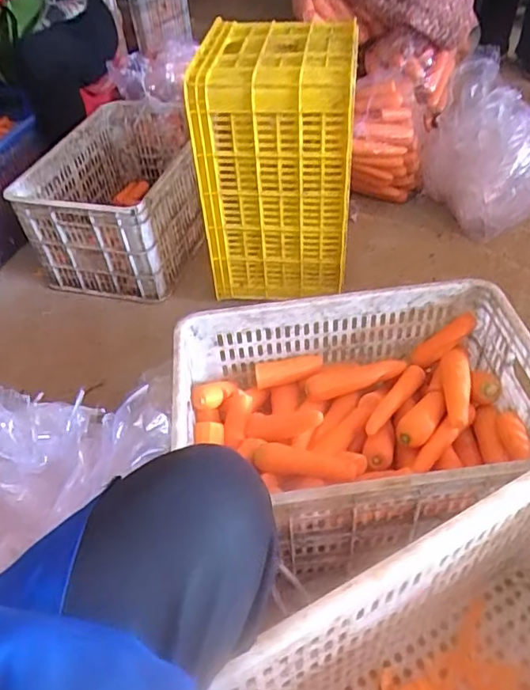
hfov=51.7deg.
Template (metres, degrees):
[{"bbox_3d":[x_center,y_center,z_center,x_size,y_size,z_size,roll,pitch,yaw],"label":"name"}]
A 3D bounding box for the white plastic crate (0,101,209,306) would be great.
[{"bbox_3d":[-0.358,-0.409,1.456,0.377,0.243,0.536,5,47,11],"label":"white plastic crate"}]

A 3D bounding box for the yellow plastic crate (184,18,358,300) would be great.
[{"bbox_3d":[0.040,-0.375,1.160,0.283,0.482,0.269,8,48,14],"label":"yellow plastic crate"}]

